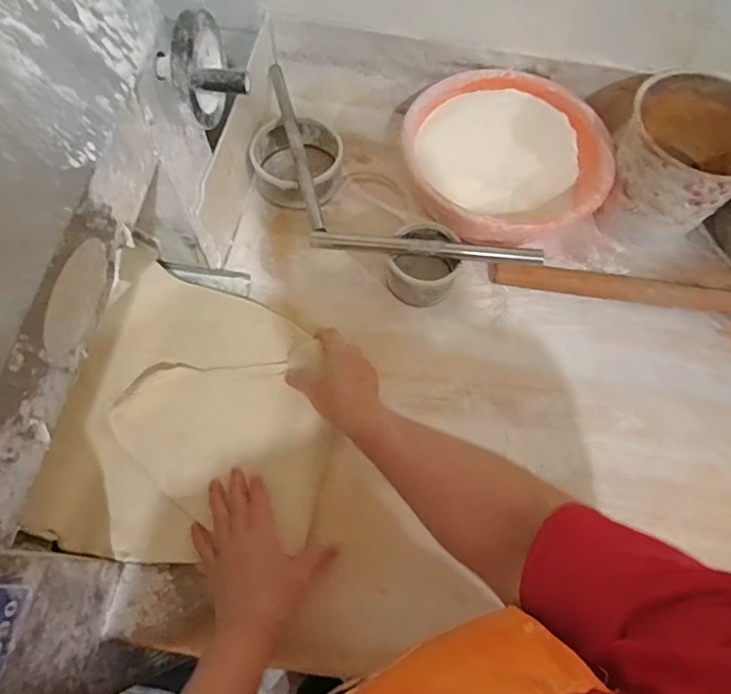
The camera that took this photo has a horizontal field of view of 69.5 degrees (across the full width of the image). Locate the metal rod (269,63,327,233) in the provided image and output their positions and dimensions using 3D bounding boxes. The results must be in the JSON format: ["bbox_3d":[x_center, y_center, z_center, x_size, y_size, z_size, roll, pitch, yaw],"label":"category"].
[{"bbox_3d":[-0.095,-0.278,0.728,0.019,0.022,0.292,-13,68,-8],"label":"metal rod"}]

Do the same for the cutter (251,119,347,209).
[{"bbox_3d":[-0.101,-0.273,0.782,0.128,0.057,0.133,1,66,-2],"label":"cutter"}]

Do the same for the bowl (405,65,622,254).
[{"bbox_3d":[0.191,-0.253,0.753,0.251,0.120,0.271,1,66,-2],"label":"bowl"}]

